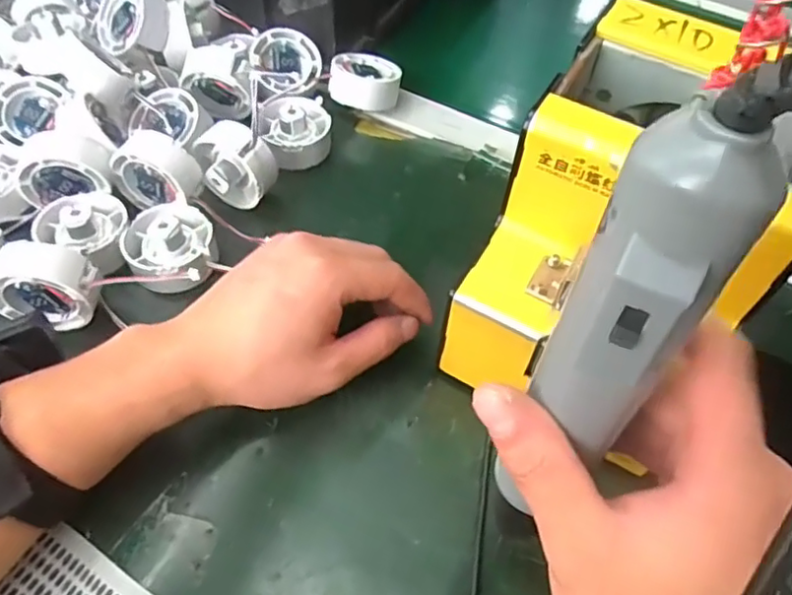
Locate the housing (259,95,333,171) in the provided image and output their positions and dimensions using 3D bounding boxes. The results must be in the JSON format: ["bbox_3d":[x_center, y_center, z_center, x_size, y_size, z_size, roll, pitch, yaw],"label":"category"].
[{"bbox_3d":[-0.074,-0.125,0.458,0.051,0.029,0.054,2,54,-3],"label":"housing"}]

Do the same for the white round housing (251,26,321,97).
[{"bbox_3d":[-0.087,-0.183,0.485,0.052,0.025,0.059,37,69,-9],"label":"white round housing"}]

